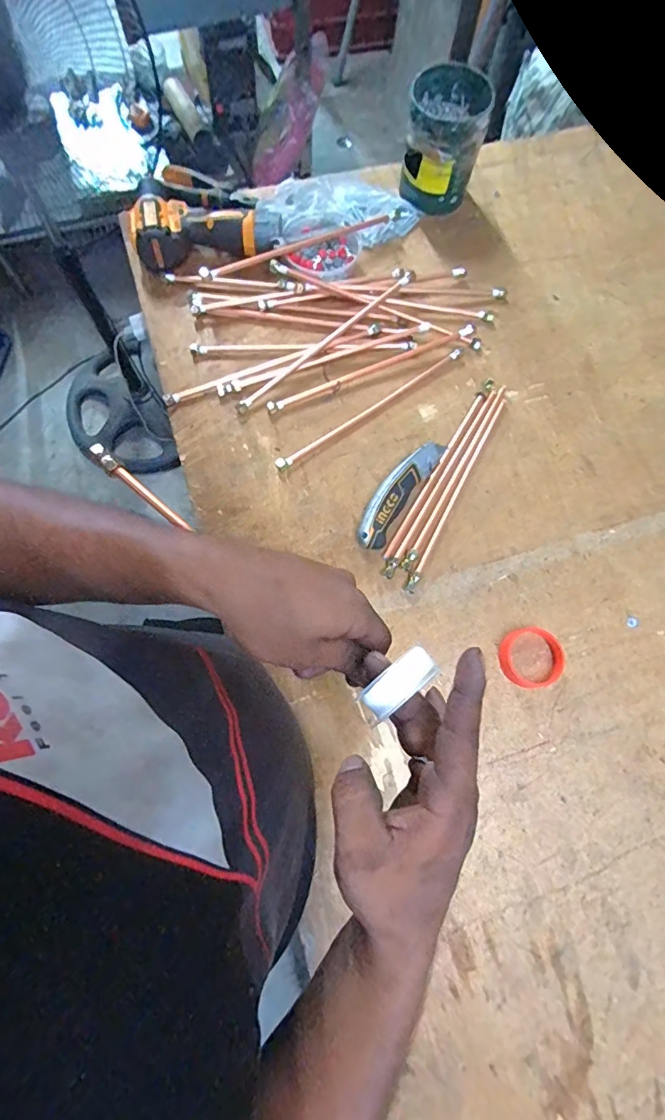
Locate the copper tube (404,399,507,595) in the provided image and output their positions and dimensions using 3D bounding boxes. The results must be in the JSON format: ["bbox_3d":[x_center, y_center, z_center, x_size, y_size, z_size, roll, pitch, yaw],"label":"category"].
[{"bbox_3d":[0.161,-0.088,0.604,0.012,0.007,0.298,27,76,7],"label":"copper tube"}]

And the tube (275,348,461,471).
[{"bbox_3d":[0.053,-0.206,0.633,0.304,0.010,0.015,-35,77,-10],"label":"tube"}]

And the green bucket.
[{"bbox_3d":[0.159,-0.604,0.693,0.106,0.125,0.116,3,74,0],"label":"green bucket"}]

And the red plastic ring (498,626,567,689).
[{"bbox_3d":[0.230,0.113,0.545,0.070,0.021,0.066,0,74,-1],"label":"red plastic ring"}]

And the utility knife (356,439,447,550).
[{"bbox_3d":[0.083,-0.087,0.592,0.042,0.025,0.170,33,76,8],"label":"utility knife"}]

